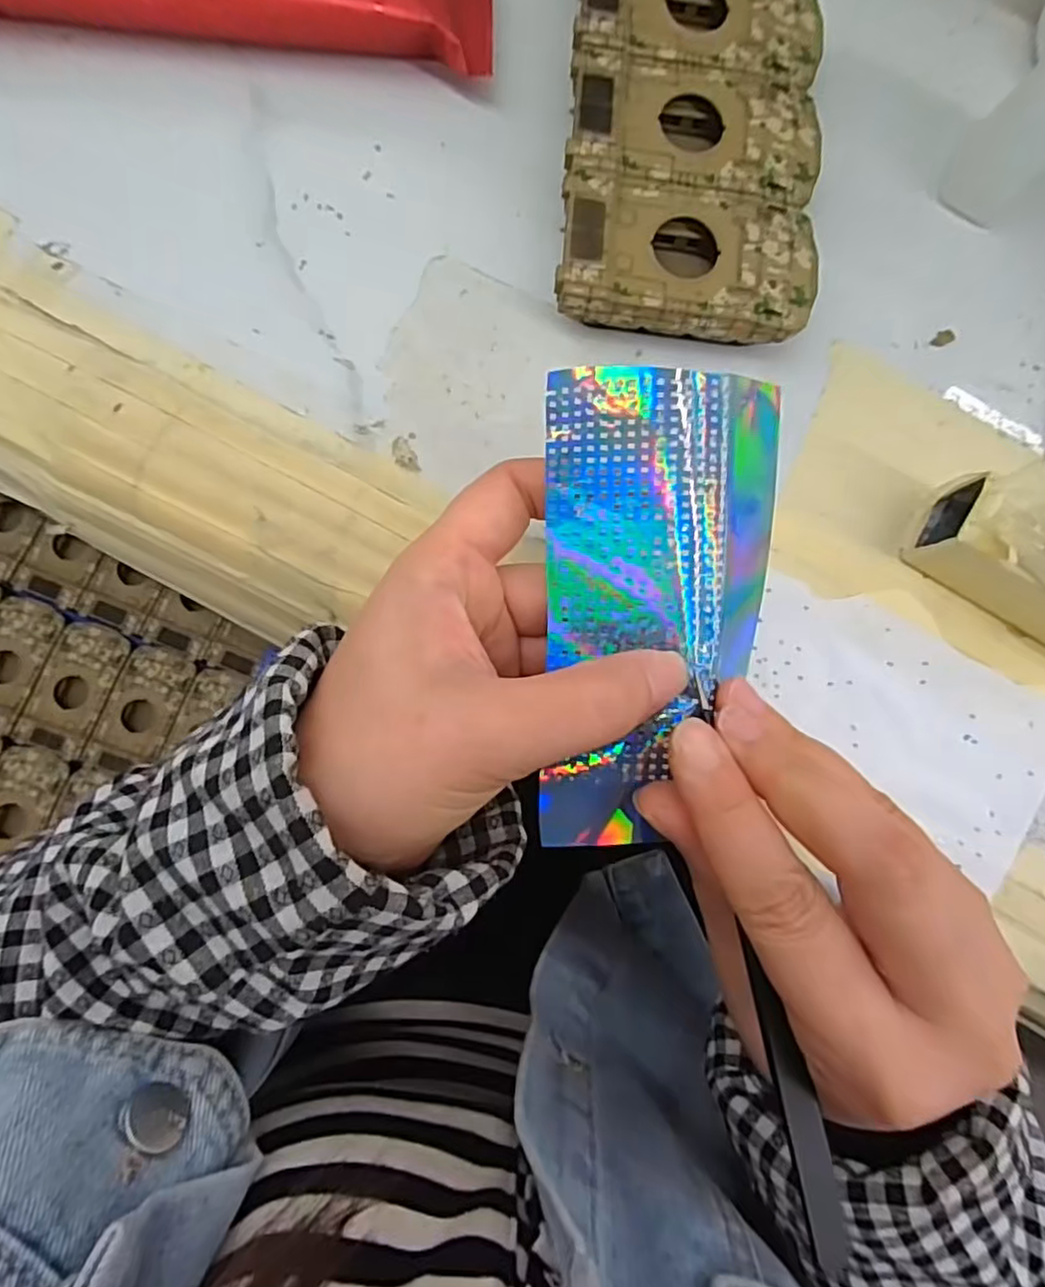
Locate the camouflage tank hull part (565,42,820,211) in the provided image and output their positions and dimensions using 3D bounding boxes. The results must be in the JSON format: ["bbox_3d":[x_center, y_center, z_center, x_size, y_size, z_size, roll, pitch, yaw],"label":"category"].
[{"bbox_3d":[0.066,-0.193,0.258,0.096,0.026,0.053,5,84,-4],"label":"camouflage tank hull part"}]

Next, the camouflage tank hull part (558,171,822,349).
[{"bbox_3d":[0.061,-0.142,0.252,0.096,0.026,0.051,5,84,-4],"label":"camouflage tank hull part"}]

